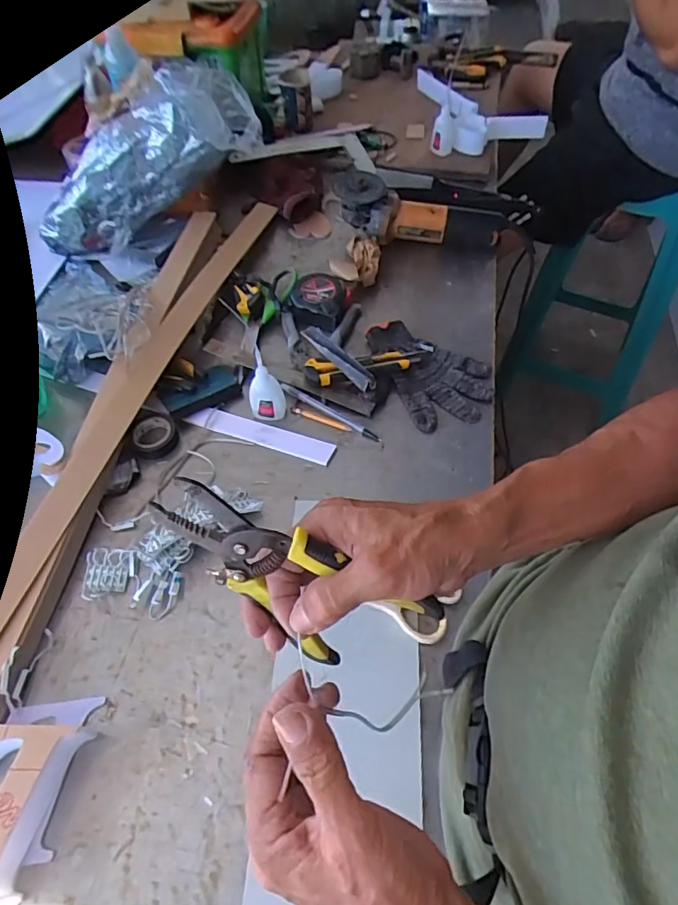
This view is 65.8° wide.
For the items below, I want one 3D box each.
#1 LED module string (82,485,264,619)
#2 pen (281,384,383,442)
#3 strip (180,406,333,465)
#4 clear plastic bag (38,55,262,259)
[{"bbox_3d":[-0.178,0.101,0.569,0.193,0.031,0.099,-33,60,-19],"label":"LED module string"},{"bbox_3d":[-0.010,-0.054,0.680,0.150,0.015,0.013,28,61,20],"label":"pen"},{"bbox_3d":[-0.101,-0.023,0.667,0.196,0.004,0.032,15,64,11],"label":"strip"},{"bbox_3d":[-0.308,-0.448,0.820,0.383,0.133,0.152,-28,54,18],"label":"clear plastic bag"}]

